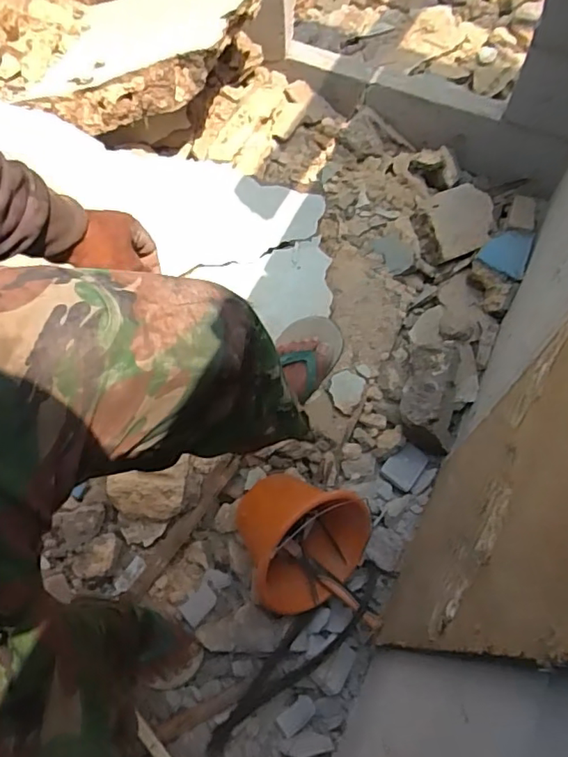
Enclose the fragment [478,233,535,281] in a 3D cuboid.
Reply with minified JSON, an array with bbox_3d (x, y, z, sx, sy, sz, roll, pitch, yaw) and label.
[{"bbox_3d":[0.542,-0.317,1.352,0.111,0.015,0.150,20,61,11],"label":"fragment"}]

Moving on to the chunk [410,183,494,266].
[{"bbox_3d":[0.430,-0.385,1.380,0.203,0.064,0.188,-10,83,-16],"label":"chunk"}]

